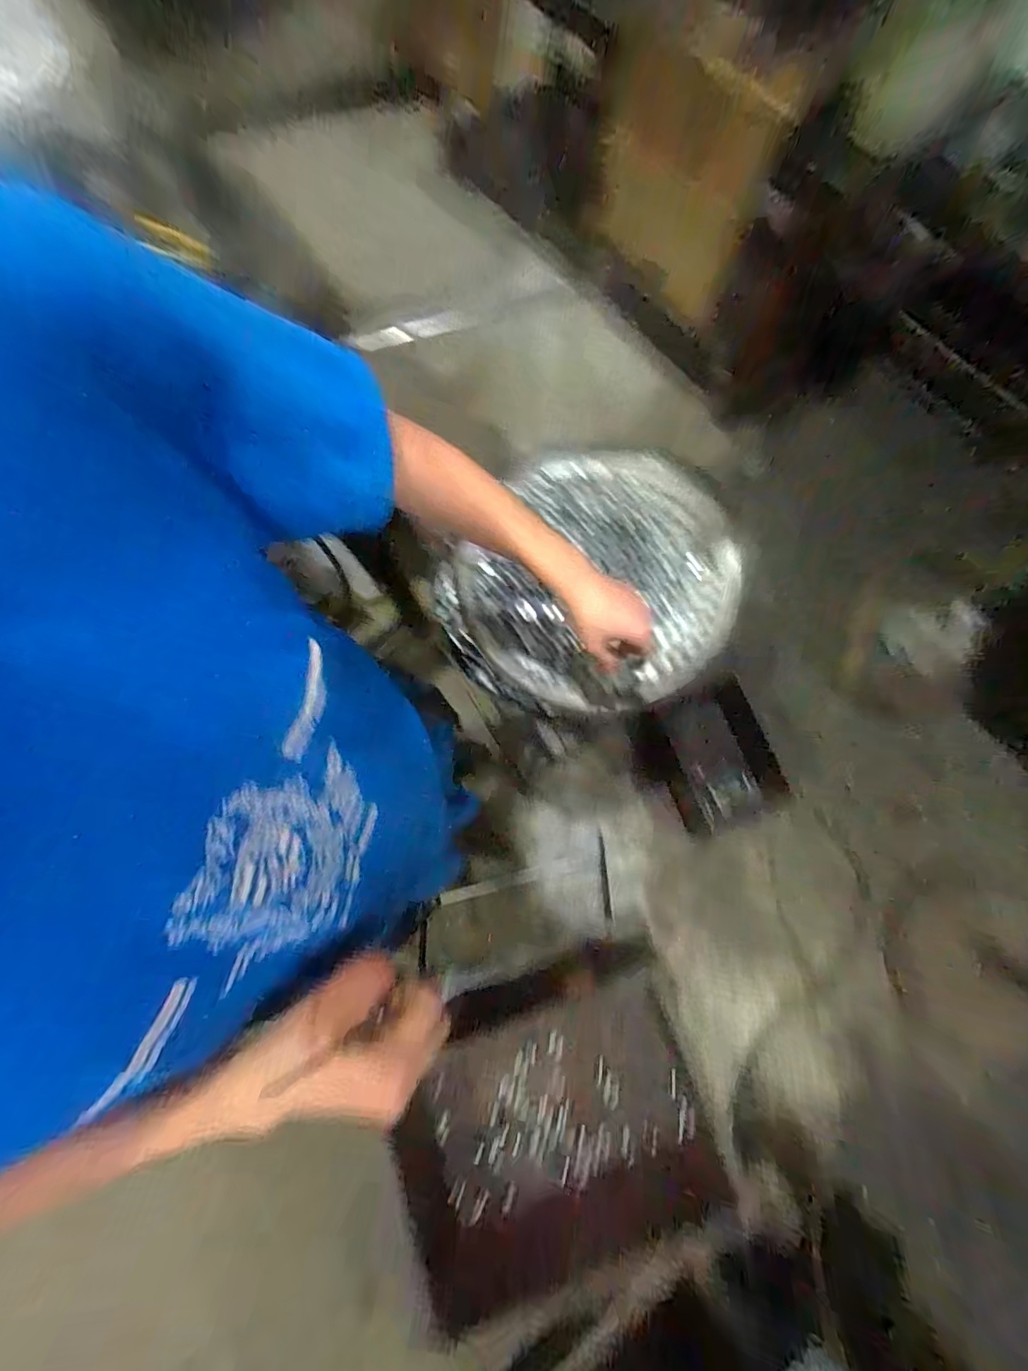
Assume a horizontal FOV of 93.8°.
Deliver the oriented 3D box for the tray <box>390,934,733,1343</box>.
[{"bbox_3d":[0.028,0.538,0.604,0.358,0.069,0.275,-17,76,-4],"label":"tray"}]

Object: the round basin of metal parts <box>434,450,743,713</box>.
[{"bbox_3d":[0.111,-0.147,0.667,0.362,0.096,0.392,0,75,0],"label":"round basin of metal parts"}]

